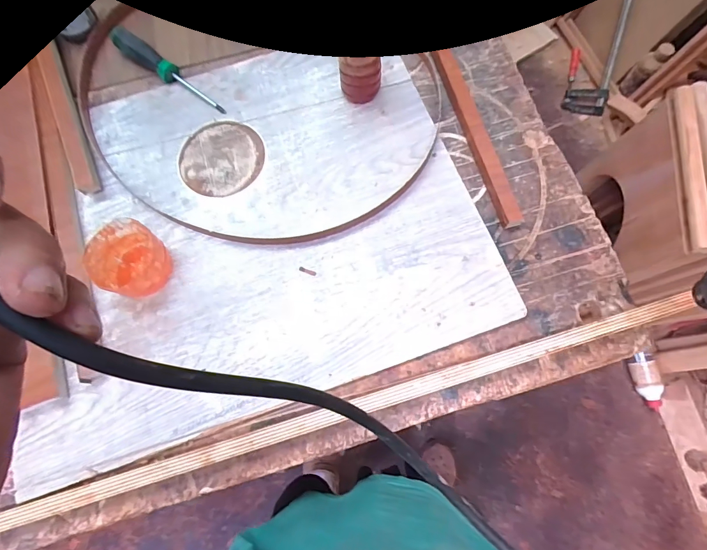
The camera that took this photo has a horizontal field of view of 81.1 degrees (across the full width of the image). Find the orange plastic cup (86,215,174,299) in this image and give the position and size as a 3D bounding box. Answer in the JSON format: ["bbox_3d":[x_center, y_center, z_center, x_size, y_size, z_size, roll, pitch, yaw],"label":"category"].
[{"bbox_3d":[-0.263,-0.017,0.489,0.074,0.060,0.082,25,77,9],"label":"orange plastic cup"}]

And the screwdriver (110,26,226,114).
[{"bbox_3d":[-0.260,-0.290,0.581,0.198,0.034,0.029,32,78,10],"label":"screwdriver"}]

